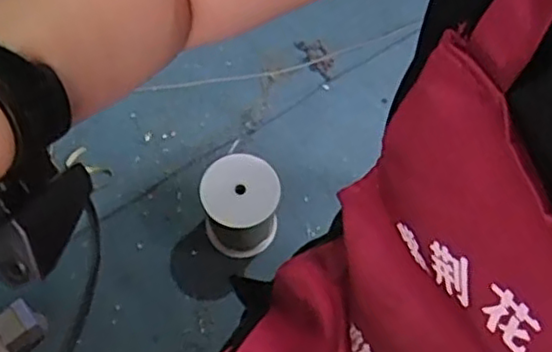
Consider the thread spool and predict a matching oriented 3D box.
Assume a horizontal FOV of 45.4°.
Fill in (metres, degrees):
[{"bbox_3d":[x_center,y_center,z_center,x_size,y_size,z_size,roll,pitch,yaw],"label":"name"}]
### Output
[{"bbox_3d":[-0.059,0.051,1.120,0.121,0.158,0.126,1,65,-3],"label":"thread spool"}]

